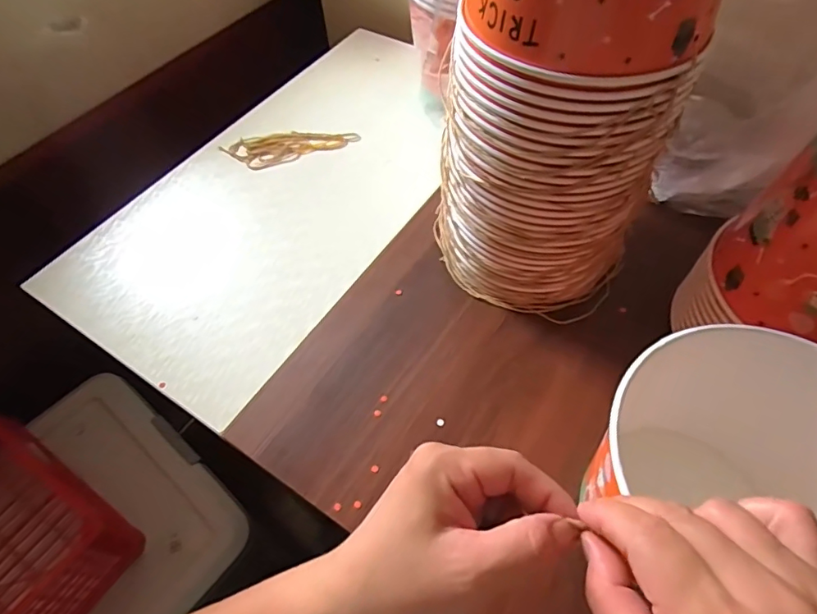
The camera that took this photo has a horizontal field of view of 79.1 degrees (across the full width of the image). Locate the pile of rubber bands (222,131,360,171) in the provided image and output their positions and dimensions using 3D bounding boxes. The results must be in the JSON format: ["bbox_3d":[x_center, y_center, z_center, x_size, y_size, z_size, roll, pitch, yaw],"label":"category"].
[{"bbox_3d":[-0.144,-0.198,0.612,0.160,0.011,0.052,-13,55,-7],"label":"pile of rubber bands"}]

